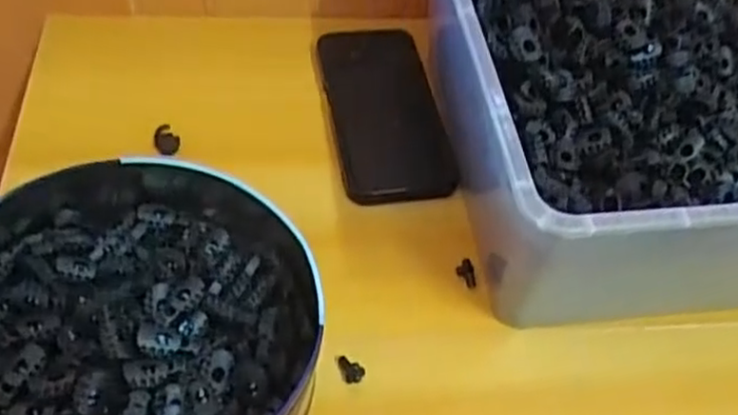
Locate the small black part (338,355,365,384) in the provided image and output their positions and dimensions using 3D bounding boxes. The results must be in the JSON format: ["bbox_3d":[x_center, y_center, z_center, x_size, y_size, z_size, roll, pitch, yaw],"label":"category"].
[{"bbox_3d":[-0.012,0.093,0.411,0.019,0.007,0.012,33,58,17],"label":"small black part"}]

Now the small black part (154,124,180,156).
[{"bbox_3d":[-0.143,-0.048,0.503,0.016,0.011,0.022,-15,57,-16],"label":"small black part"}]

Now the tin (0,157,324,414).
[{"bbox_3d":[-0.128,0.061,0.380,0.190,0.072,0.210,-9,55,-12],"label":"tin"}]

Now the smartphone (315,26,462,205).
[{"bbox_3d":[0.011,-0.073,0.532,0.078,0.016,0.157,-5,55,-9],"label":"smartphone"}]

